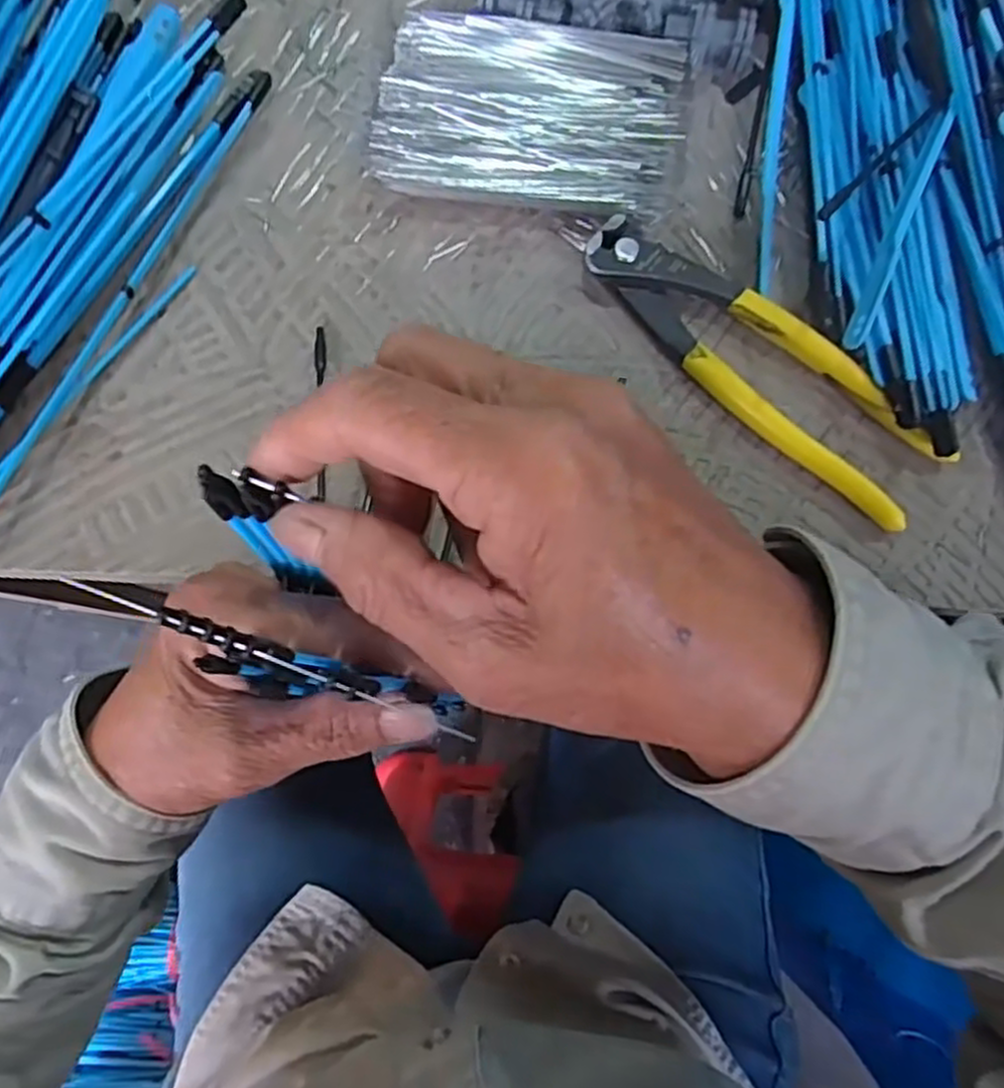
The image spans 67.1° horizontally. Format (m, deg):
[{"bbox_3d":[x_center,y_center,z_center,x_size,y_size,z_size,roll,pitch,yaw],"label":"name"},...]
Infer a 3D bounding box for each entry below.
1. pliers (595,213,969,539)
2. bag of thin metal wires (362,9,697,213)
[{"bbox_3d":[0.104,-0.076,0.307,0.047,0.018,0.163,-44,82,-7],"label":"pliers"},{"bbox_3d":[0.013,-0.190,0.332,0.132,0.015,0.082,5,80,2],"label":"bag of thin metal wires"}]

